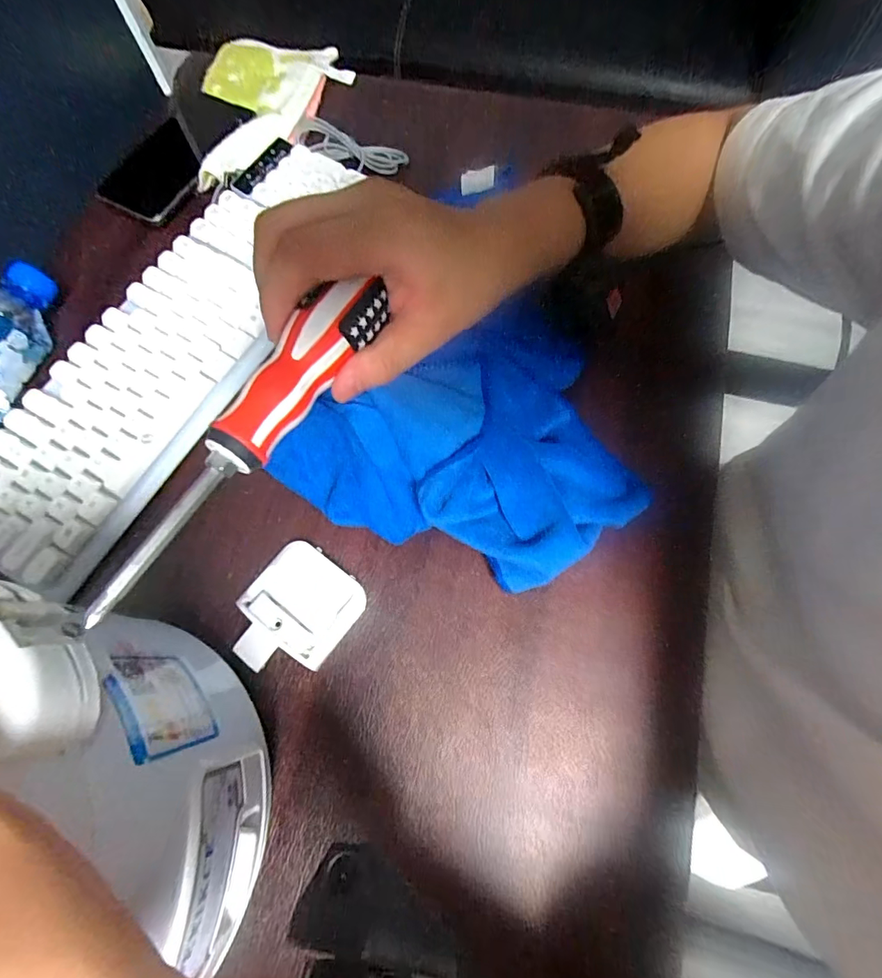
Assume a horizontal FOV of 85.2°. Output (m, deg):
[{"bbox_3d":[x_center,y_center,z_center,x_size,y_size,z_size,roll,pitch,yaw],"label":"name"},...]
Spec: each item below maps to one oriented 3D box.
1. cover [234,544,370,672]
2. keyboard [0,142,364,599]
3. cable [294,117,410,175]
[{"bbox_3d":[-0.096,0.079,0.315,0.071,0.016,0.077,37,75,10],"label":"cover"},{"bbox_3d":[-0.207,-0.125,0.388,0.125,0.023,0.407,27,74,8],"label":"keyboard"},{"bbox_3d":[-0.090,-0.332,0.464,0.116,0.020,0.028,17,73,5],"label":"cable"}]

